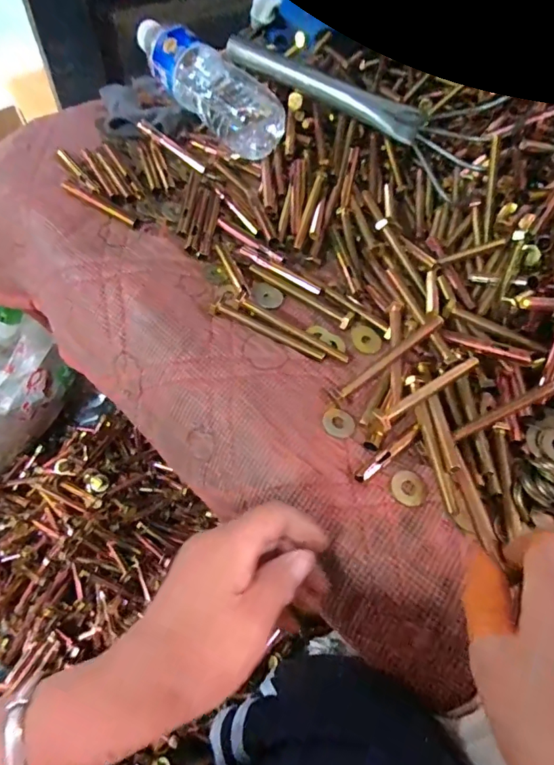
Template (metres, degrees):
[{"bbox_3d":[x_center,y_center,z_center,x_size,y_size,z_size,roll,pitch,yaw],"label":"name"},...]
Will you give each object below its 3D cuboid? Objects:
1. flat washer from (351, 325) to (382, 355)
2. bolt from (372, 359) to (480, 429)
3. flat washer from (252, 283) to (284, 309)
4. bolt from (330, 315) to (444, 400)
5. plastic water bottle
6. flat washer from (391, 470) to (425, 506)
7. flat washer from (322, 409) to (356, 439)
[{"bbox_3d":[0.077,-0.038,0.381,0.025,0.004,0.029,-28,62,-20],"label":"flat washer"},{"bbox_3d":[0.113,0.008,0.328,0.100,0.012,0.014,-27,61,-20],"label":"bolt"},{"bbox_3d":[-0.009,-0.078,0.398,0.029,0.004,0.034,20,46,-1],"label":"flat washer"},{"bbox_3d":[0.086,-0.020,0.345,0.103,0.009,0.012,-37,64,-4],"label":"bolt"},{"bbox_3d":[-0.072,-0.323,0.482,0.073,0.067,0.195,-32,63,-22],"label":"plastic water bottle"},{"bbox_3d":[0.091,0.073,0.306,0.024,0.004,0.024,5,60,-10],"label":"flat washer"},{"bbox_3d":[0.047,0.030,0.334,0.024,0.004,0.024,2,56,-2],"label":"flat washer"}]

